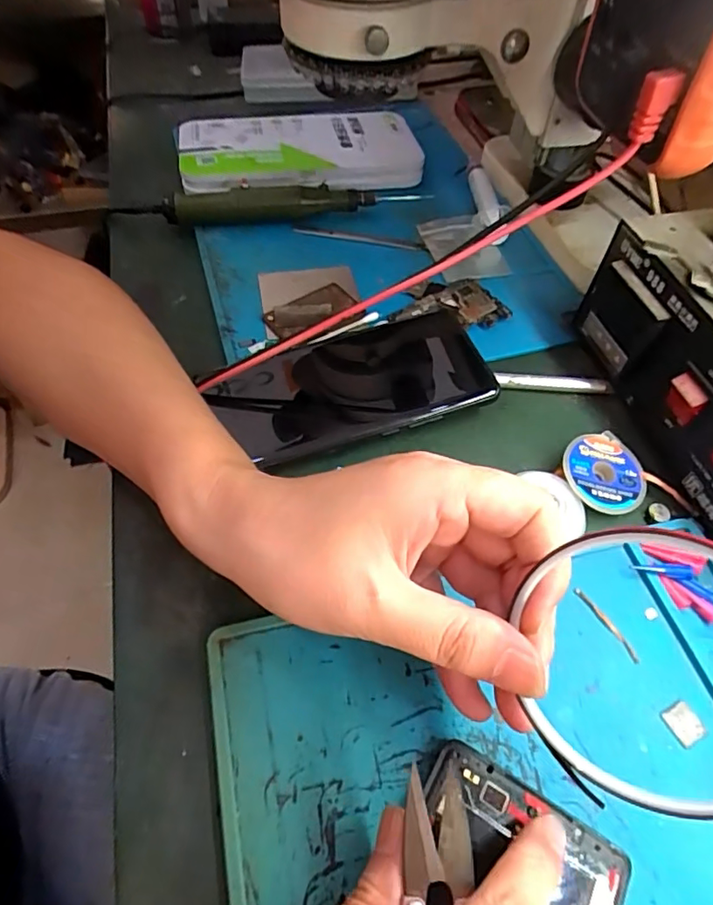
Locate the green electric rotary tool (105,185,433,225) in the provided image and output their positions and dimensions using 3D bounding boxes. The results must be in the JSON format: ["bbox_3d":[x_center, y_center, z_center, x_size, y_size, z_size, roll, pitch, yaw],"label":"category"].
[{"bbox_3d":[-0.067,-0.190,0.416,0.236,0.024,0.025,-5,54,-5],"label":"green electric rotary tool"}]

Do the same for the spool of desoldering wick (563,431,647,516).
[{"bbox_3d":[0.132,0.011,0.288,0.043,0.015,0.044,0,54,-1],"label":"spool of desoldering wick"}]

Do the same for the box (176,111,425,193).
[{"bbox_3d":[-0.047,-0.253,0.463,0.199,0.028,0.120,-9,55,-8],"label":"box"}]

